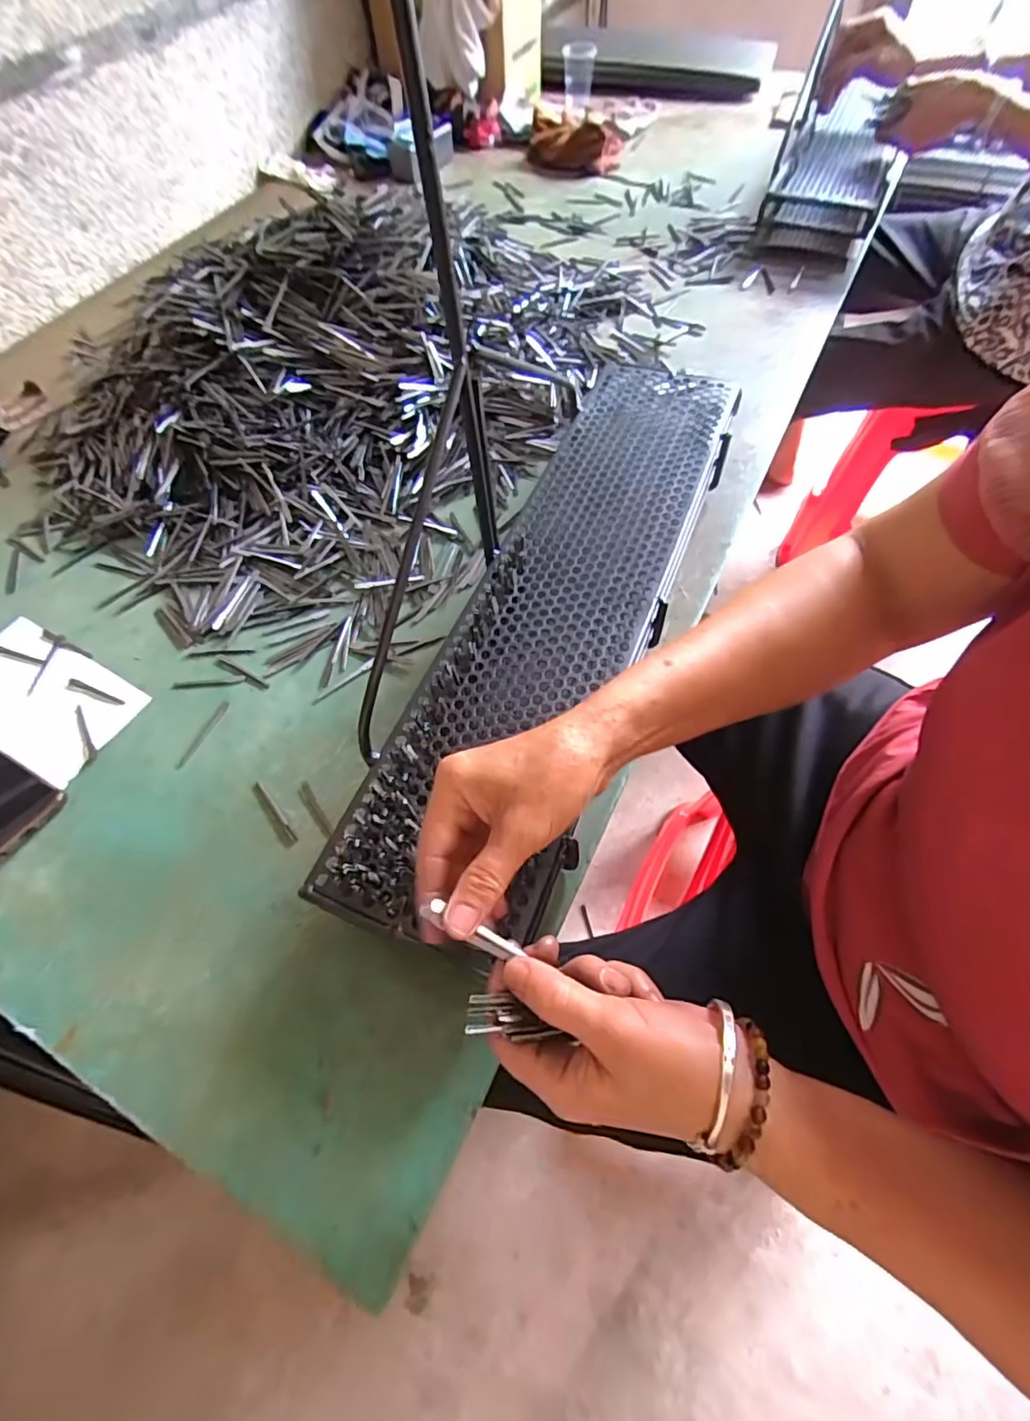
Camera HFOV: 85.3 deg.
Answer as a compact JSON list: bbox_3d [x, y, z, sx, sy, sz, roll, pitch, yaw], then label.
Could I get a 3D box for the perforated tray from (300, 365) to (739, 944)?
[{"bbox_3d":[0.052,-0.097,0.487,0.147,0.078,0.602,19,63,14],"label":"perforated tray"}]

